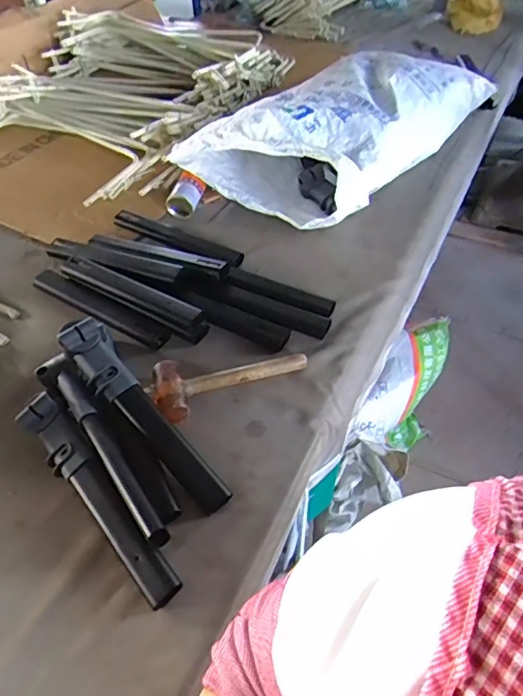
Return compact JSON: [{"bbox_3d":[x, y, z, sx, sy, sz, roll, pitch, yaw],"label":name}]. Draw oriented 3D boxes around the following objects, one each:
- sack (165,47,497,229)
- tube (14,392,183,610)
[{"bbox_3d":[0.227,-0.587,1.299,0.400,0.181,0.804,36,59,28],"label":"sack"},{"bbox_3d":[-0.243,0.205,0.731,0.067,0.044,0.378,-33,56,-23],"label":"tube"}]

